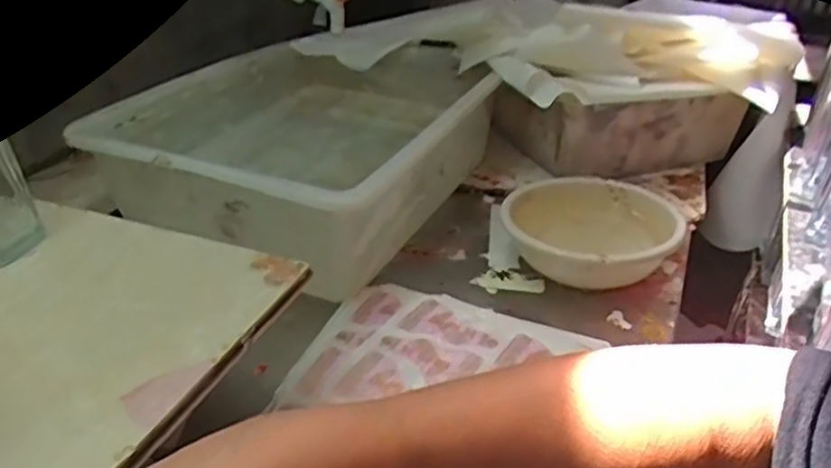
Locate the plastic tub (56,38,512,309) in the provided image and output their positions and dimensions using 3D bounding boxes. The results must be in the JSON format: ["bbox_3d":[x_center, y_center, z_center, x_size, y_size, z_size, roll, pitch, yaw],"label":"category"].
[{"bbox_3d":[-0.134,-0.113,0.861,0.388,0.155,0.464,15,35,18],"label":"plastic tub"}]

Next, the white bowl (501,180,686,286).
[{"bbox_3d":[0.198,-0.004,0.760,0.177,0.072,0.180,2,33,-2],"label":"white bowl"}]

